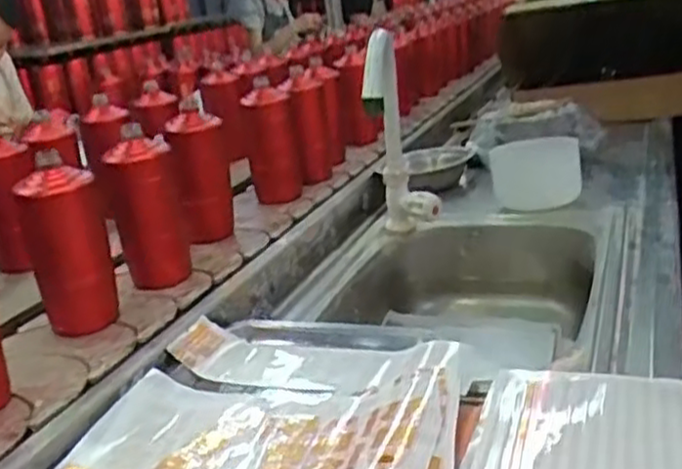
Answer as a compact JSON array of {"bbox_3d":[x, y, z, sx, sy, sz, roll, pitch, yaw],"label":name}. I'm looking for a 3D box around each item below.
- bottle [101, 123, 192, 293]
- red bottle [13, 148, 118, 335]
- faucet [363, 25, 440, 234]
[{"bbox_3d":[-0.228,-0.022,0.889,0.080,0.174,0.071,-11,19,-14],"label":"bottle"},{"bbox_3d":[-0.289,0.015,0.804,0.076,0.175,0.061,-19,22,-32],"label":"red bottle"},{"bbox_3d":[0.081,-0.134,0.966,0.075,0.113,0.410,-4,-24,7],"label":"faucet"}]

